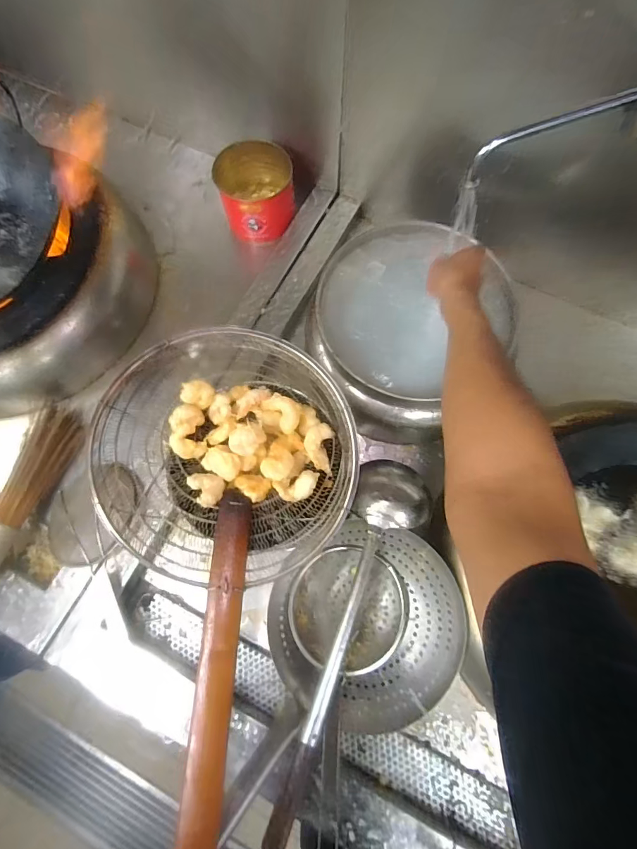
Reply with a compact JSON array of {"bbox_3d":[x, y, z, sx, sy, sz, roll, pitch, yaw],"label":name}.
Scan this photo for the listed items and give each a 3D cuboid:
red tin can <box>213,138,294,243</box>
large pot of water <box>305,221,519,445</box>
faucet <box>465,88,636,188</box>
[{"bbox_3d":[-0.126,-0.469,0.868,0.143,0.114,0.154,0,70,-1],"label":"red tin can"},{"bbox_3d":[0.129,-0.165,0.749,0.277,0.193,0.297,0,70,-1],"label":"large pot of water"},{"bbox_3d":[0.305,-0.360,0.515,0.252,0.068,0.035,-16,52,3],"label":"faucet"}]

